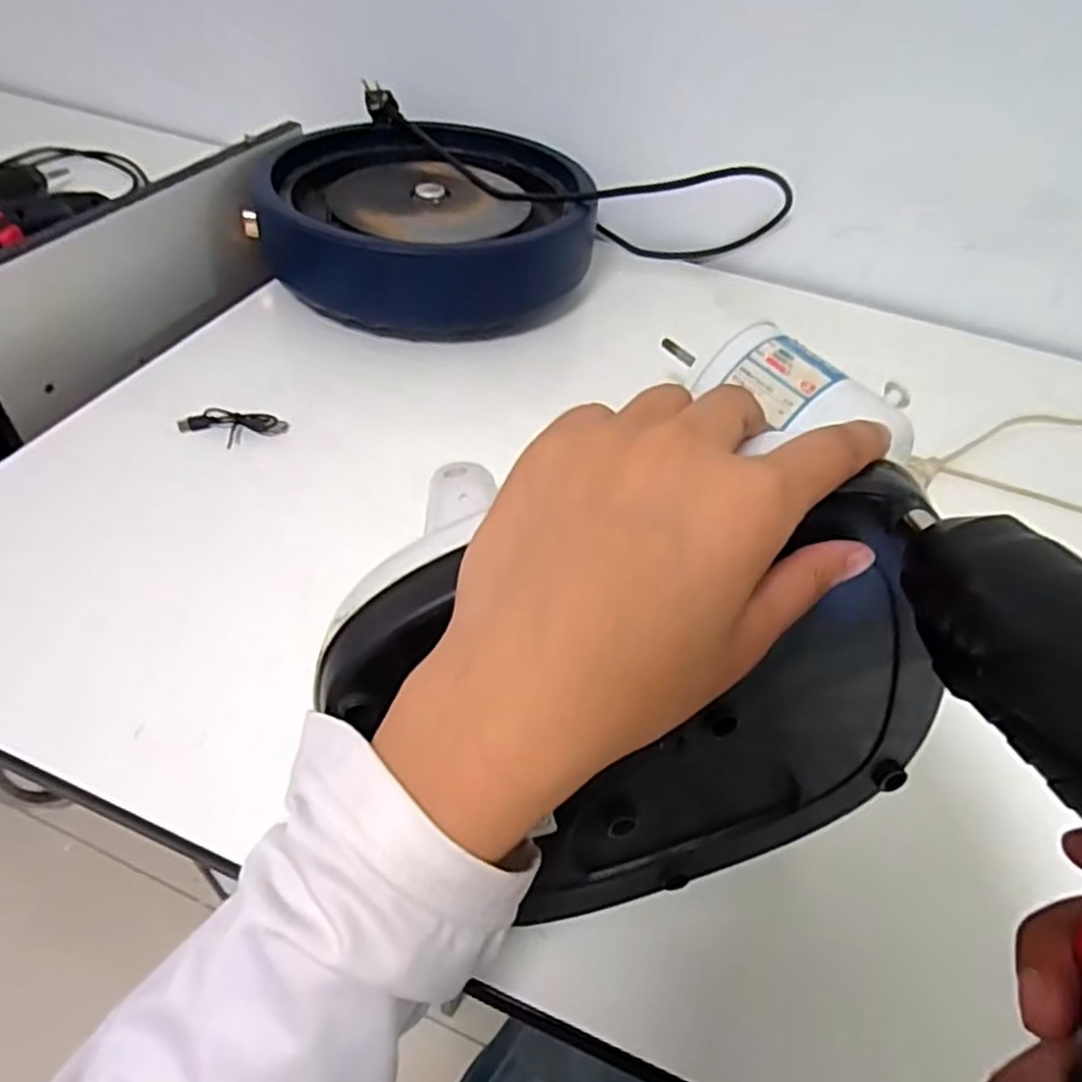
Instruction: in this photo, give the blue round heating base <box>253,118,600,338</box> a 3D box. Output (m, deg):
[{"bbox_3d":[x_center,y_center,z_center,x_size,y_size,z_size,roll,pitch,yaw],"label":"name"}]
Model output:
[{"bbox_3d":[-0.096,-0.289,0.669,0.278,0.090,0.260,3,47,-3],"label":"blue round heating base"}]

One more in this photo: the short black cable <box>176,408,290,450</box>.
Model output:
[{"bbox_3d":[-0.221,-0.080,0.512,0.073,0.015,0.027,4,47,-1],"label":"short black cable"}]

